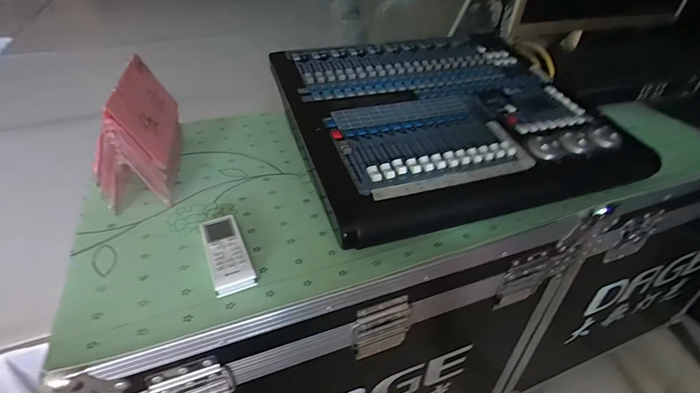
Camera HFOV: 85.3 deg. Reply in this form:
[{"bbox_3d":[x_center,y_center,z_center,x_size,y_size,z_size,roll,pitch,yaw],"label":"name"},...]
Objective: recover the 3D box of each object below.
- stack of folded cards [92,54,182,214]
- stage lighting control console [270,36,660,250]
[{"bbox_3d":[-0.312,-0.100,0.566,0.085,0.143,0.202,-8,39,-13],"label":"stack of folded cards"},{"bbox_3d":[0.151,-0.140,0.668,0.507,0.120,0.447,-11,40,-17],"label":"stage lighting control console"}]

